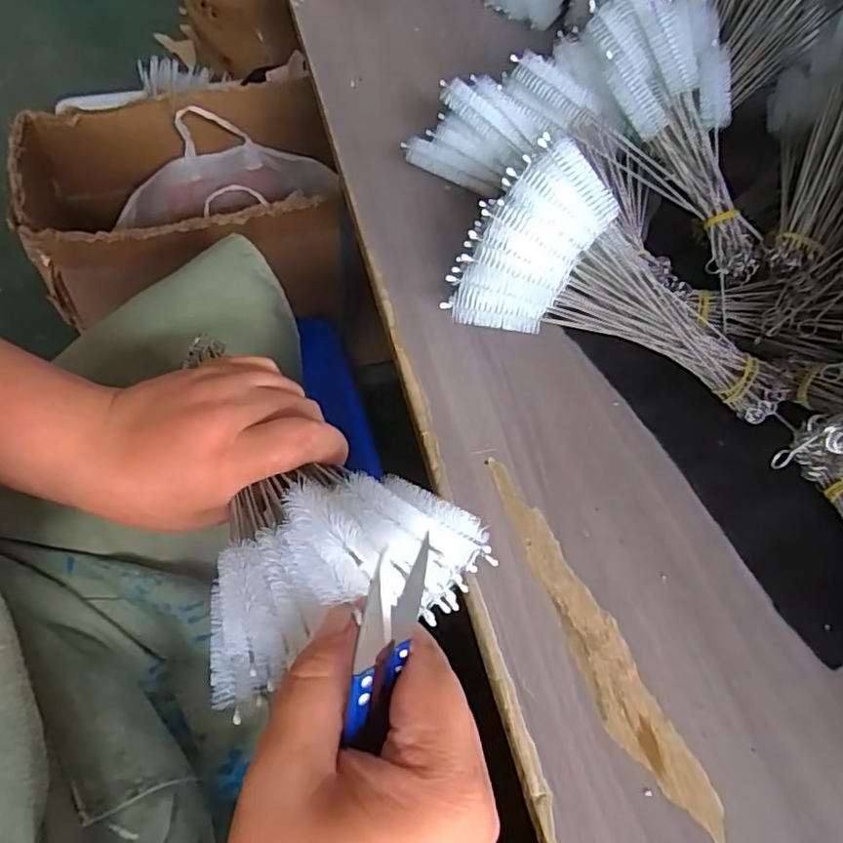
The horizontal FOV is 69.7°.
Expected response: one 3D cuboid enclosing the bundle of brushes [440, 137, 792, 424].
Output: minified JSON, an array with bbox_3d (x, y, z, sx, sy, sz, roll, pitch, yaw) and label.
[{"bbox_3d":[0.119,-0.069,0.360,0.206,0.099,0.056,27,56,-11],"label":"bundle of brushes"}]

